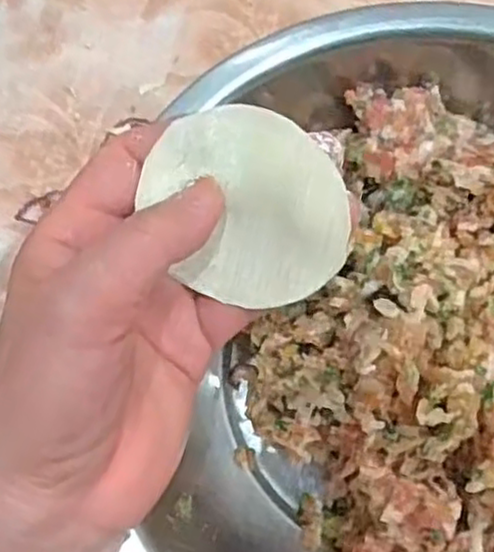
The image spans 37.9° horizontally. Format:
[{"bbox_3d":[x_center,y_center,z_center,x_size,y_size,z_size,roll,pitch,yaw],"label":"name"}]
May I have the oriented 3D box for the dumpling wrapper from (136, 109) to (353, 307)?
[{"bbox_3d":[0.001,-0.022,0.235,0.061,0.006,0.068,-17,104,29],"label":"dumpling wrapper"}]

